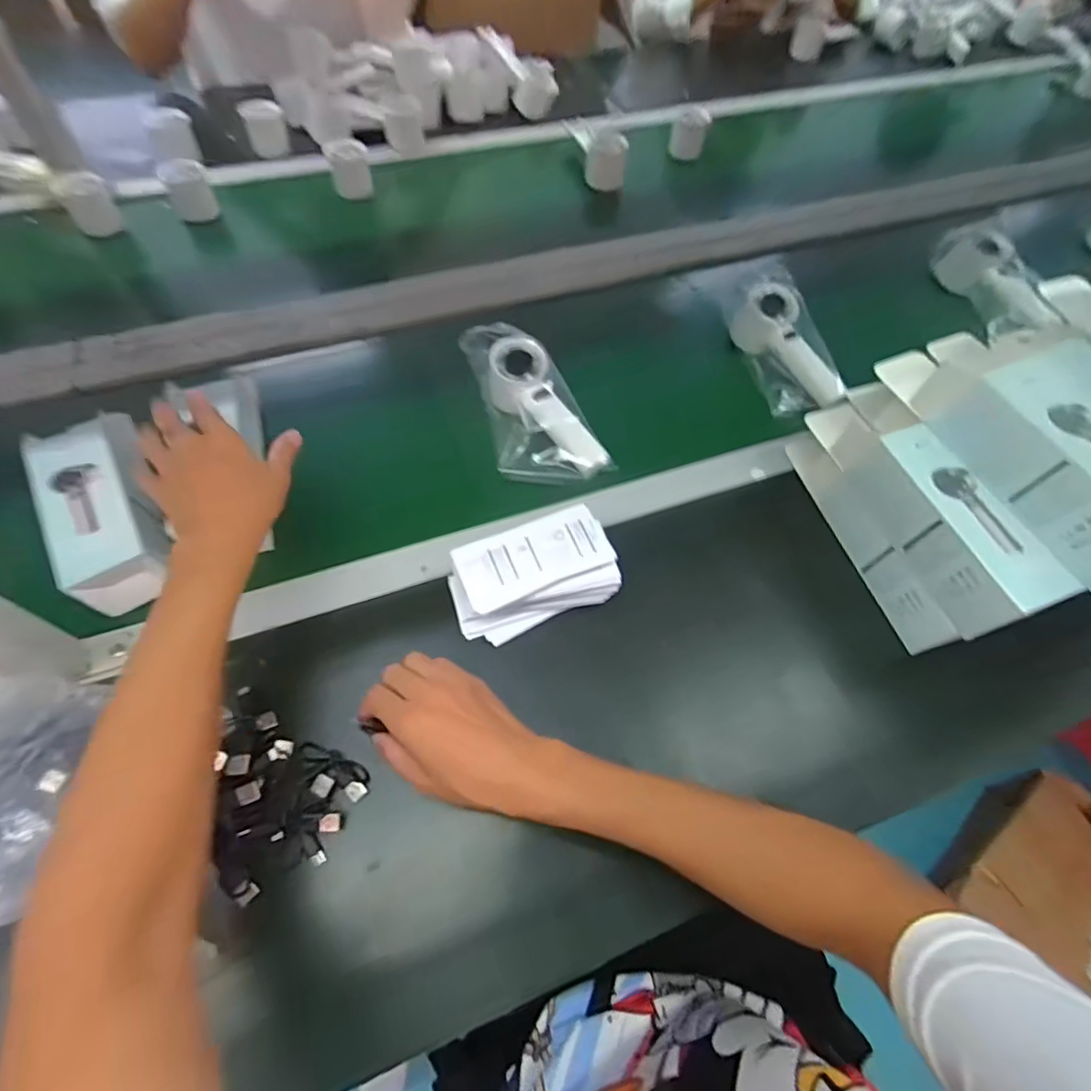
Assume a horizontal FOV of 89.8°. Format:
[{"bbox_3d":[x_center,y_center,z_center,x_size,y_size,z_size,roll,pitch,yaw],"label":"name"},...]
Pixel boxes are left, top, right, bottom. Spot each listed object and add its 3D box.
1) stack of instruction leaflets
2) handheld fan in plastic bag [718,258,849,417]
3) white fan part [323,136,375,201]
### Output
[{"bbox_3d":[-0.011,0.024,0.456,0.132,0.055,0.070,-17,61,-11],"label":"stack of instruction leaflets"},{"bbox_3d":[0.269,-0.229,0.624,0.098,0.044,0.188,-11,72,-8],"label":"handheld fan in plastic bag"},{"bbox_3d":[-0.289,-0.554,0.808,0.058,0.058,0.051,-20,61,-12],"label":"white fan part"}]

